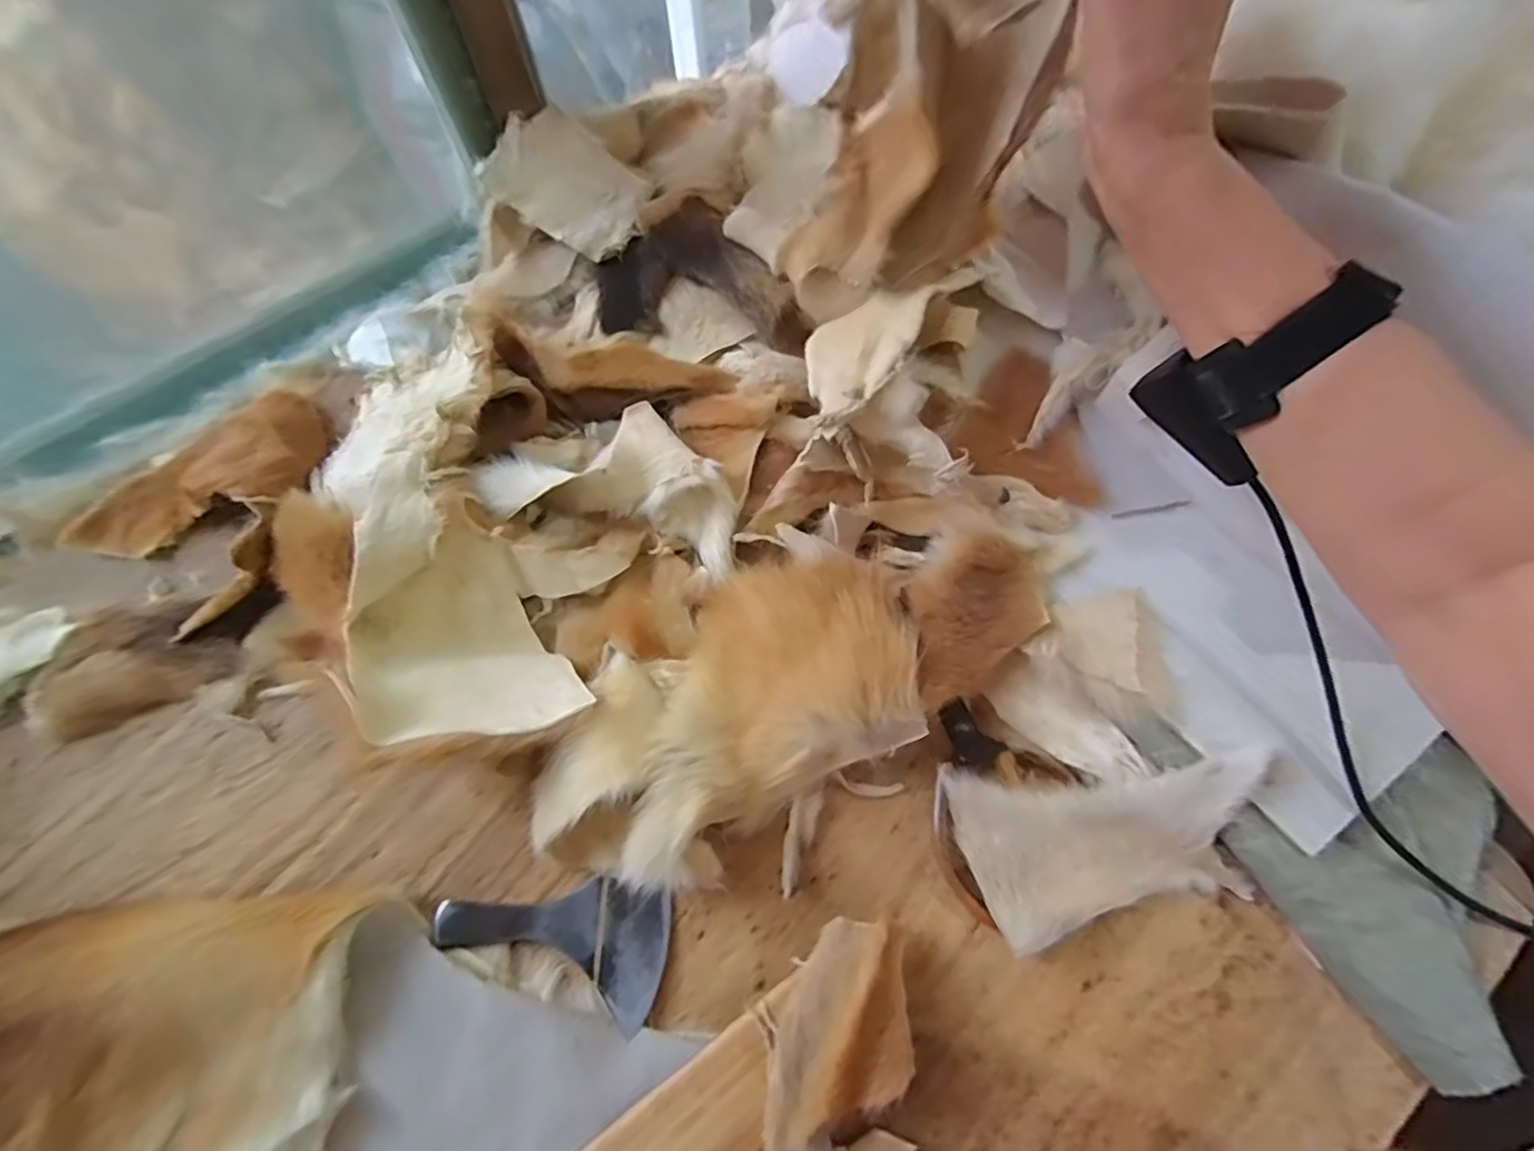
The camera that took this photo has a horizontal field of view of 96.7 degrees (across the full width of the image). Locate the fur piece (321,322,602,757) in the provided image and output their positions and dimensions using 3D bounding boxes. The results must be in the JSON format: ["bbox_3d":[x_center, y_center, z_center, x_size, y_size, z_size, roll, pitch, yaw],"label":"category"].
[{"bbox_3d":[-0.214,-0.034,0.432,0.120,0.058,0.289,-20,69,-7],"label":"fur piece"}]

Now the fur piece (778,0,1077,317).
[{"bbox_3d":[0.083,-0.293,0.368,0.088,0.295,0.136,-26,67,-32],"label":"fur piece"}]

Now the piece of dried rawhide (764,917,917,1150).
[{"bbox_3d":[0.035,0.230,0.347,0.074,0.011,0.092,-5,68,-1],"label":"piece of dried rawhide"}]

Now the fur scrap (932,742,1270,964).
[{"bbox_3d":[0.197,0.155,0.389,0.173,0.030,0.090,-4,68,0],"label":"fur scrap"}]

